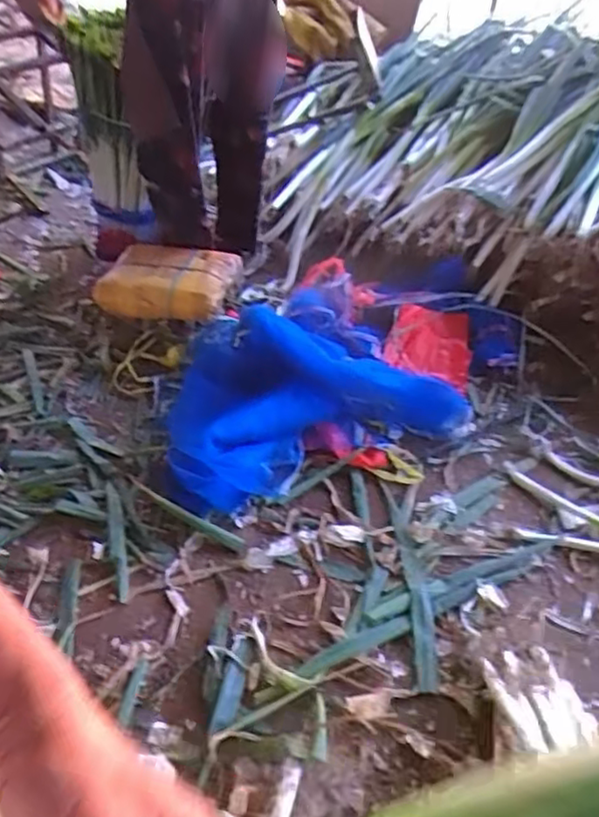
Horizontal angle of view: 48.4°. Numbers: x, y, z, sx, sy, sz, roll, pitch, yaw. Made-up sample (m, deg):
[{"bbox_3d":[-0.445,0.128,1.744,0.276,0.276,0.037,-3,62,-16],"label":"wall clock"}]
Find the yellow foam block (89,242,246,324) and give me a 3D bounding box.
[{"bbox_3d":[-0.335,-0.321,1.703,0.313,0.127,0.270,11,43,12],"label":"yellow foam block"}]

